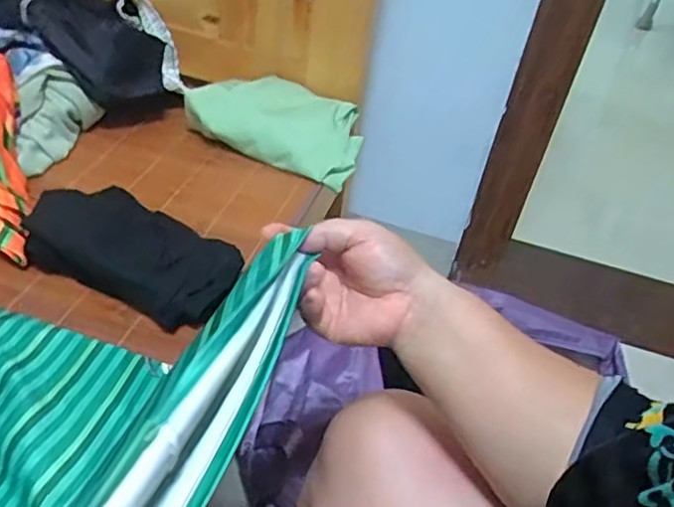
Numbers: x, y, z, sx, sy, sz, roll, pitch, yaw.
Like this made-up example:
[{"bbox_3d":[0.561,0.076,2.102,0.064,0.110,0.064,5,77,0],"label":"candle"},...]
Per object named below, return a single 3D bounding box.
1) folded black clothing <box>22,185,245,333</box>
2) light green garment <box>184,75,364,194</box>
[{"bbox_3d":[-0.189,-0.008,0.618,0.192,0.056,0.104,21,43,16],"label":"folded black clothing"},{"bbox_3d":[-0.068,-0.171,0.822,0.222,0.046,0.140,21,43,15],"label":"light green garment"}]

